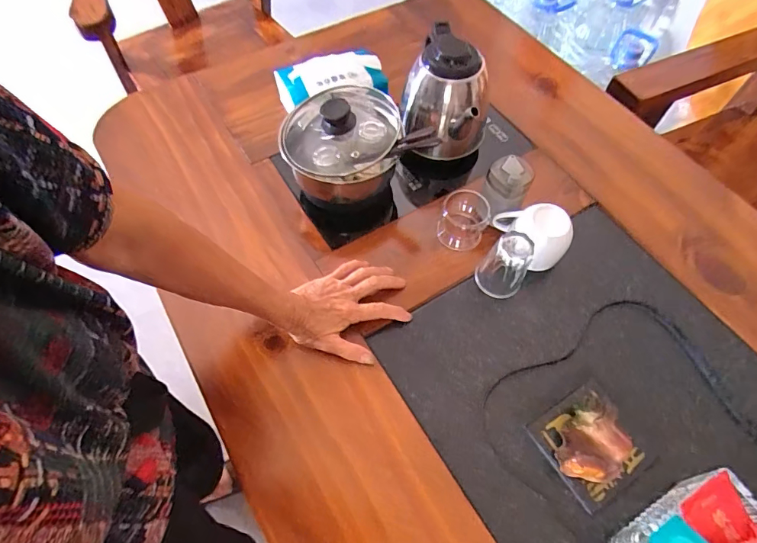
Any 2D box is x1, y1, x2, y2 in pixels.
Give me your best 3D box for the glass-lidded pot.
[{"bbox_3d":[-0.051,-0.175,0.613,0.155,0.139,0.157,1,58,-2],"label":"glass-lidded pot"}]

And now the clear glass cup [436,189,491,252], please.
[{"bbox_3d":[0.115,-0.069,0.606,0.060,0.052,0.064,1,58,-2],"label":"clear glass cup"}]

